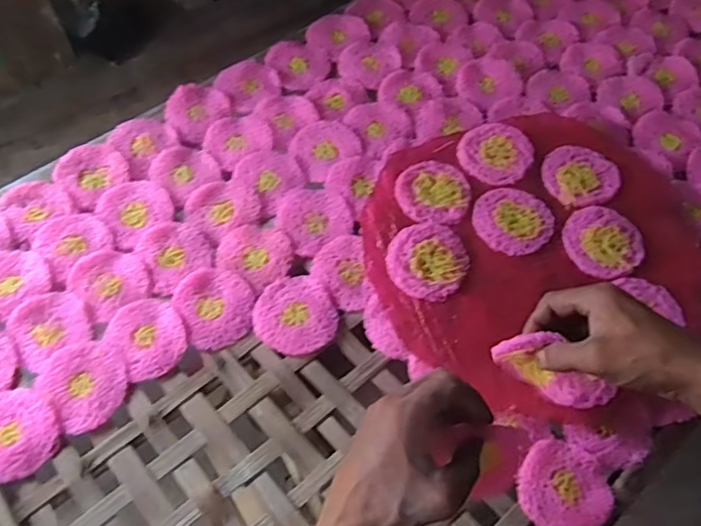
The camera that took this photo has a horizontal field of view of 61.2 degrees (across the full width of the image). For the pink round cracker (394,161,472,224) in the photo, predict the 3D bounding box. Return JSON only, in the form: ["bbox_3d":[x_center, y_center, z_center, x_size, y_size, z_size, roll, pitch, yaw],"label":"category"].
[{"bbox_3d":[0.089,-0.076,0.633,0.078,0.006,0.076,1,62,-1],"label":"pink round cracker"}]

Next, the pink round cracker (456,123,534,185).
[{"bbox_3d":[0.161,-0.124,0.661,0.080,0.008,0.078,1,62,-1],"label":"pink round cracker"}]

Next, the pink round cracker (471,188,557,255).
[{"bbox_3d":[0.170,-0.044,0.623,0.082,0.006,0.076,1,62,-1],"label":"pink round cracker"}]

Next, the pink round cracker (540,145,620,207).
[{"bbox_3d":[0.253,-0.097,0.651,0.083,0.006,0.079,1,62,-1],"label":"pink round cracker"}]

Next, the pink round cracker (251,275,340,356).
[{"bbox_3d":[-0.054,0.049,0.570,0.076,0.004,0.079,1,62,-1],"label":"pink round cracker"}]

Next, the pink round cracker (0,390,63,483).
[{"bbox_3d":[-0.294,0.146,0.507,0.080,0.010,0.074,1,62,-1],"label":"pink round cracker"}]

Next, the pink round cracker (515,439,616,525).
[{"bbox_3d":[0.179,0.191,0.502,0.070,0.013,0.077,1,62,-1],"label":"pink round cracker"}]

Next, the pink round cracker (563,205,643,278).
[{"bbox_3d":[0.262,-0.023,0.611,0.077,0.006,0.079,1,62,-1],"label":"pink round cracker"}]

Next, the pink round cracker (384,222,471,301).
[{"bbox_3d":[0.077,-0.004,0.593,0.078,0.012,0.081,1,62,-1],"label":"pink round cracker"}]

